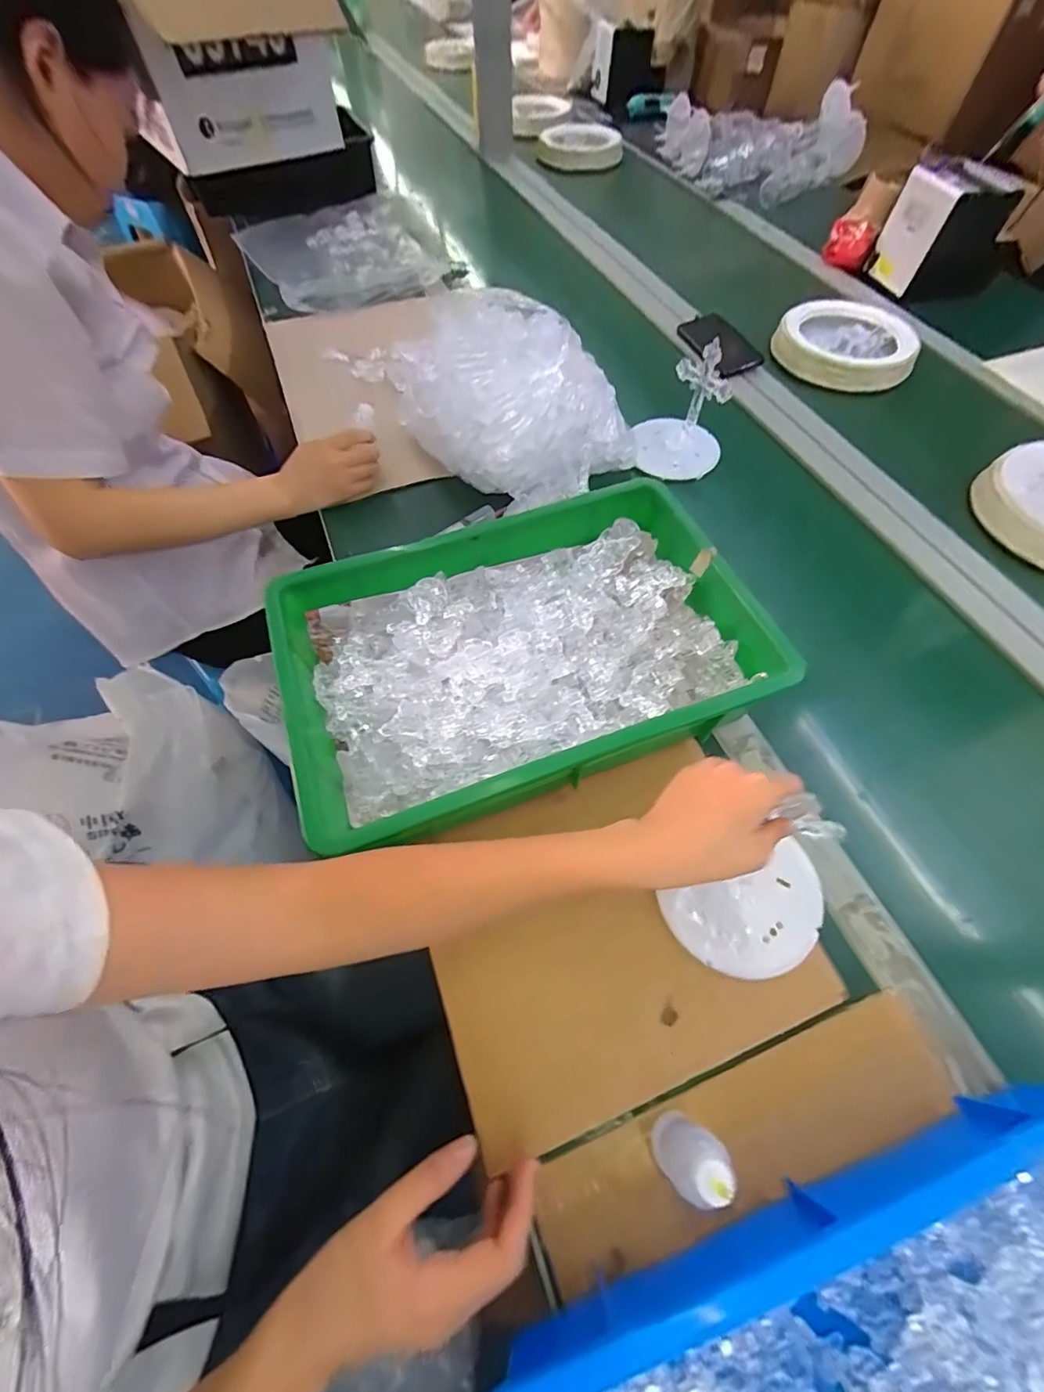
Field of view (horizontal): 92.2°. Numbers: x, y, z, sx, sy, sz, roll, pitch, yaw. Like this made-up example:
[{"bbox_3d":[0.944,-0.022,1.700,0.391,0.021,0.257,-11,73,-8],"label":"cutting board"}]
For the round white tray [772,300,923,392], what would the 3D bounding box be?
[{"bbox_3d":[0.523,-0.570,0.810,0.205,0.046,0.199,0,60,0],"label":"round white tray"}]

